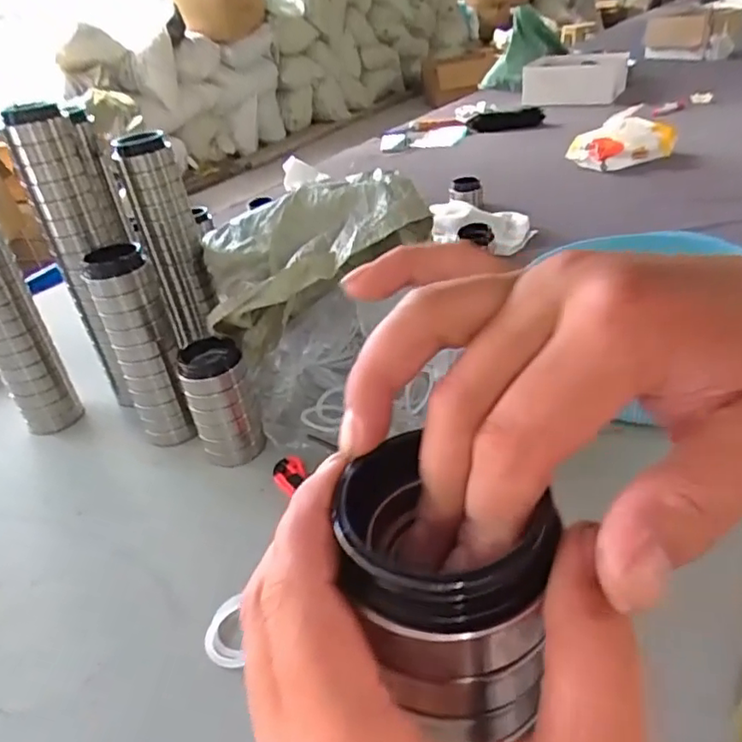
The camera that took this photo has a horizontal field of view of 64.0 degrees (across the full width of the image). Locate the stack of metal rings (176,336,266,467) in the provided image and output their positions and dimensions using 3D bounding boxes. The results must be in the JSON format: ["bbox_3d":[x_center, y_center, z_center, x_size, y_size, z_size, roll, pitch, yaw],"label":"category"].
[{"bbox_3d":[-0.162,0.033,0.644,0.065,0.127,0.056,-17,34,-15],"label":"stack of metal rings"}]

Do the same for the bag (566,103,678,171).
[{"bbox_3d":[0.566,-0.520,1.337,0.236,0.107,0.082,-12,33,-6],"label":"bag"}]

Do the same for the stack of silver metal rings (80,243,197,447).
[{"bbox_3d":[-0.249,-0.024,0.662,0.071,0.221,0.057,-23,36,-23],"label":"stack of silver metal rings"}]

